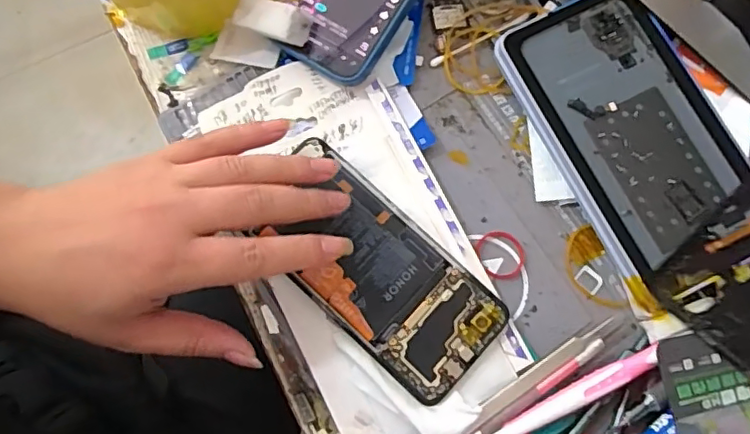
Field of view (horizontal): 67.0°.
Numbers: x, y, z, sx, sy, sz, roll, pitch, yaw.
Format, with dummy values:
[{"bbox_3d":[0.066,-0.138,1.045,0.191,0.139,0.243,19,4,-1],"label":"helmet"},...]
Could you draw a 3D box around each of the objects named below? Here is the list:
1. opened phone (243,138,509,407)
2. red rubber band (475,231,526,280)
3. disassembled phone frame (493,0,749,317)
[{"bbox_3d":[-0.001,0.031,0.334,0.155,0.005,0.073,43,80,7],"label":"opened phone"},{"bbox_3d":[0.080,0.024,0.353,0.028,0.004,0.032,-25,80,-6],"label":"red rubber band"},{"bbox_3d":[0.158,-0.052,0.347,0.099,0.017,0.177,-25,80,-6],"label":"disassembled phone frame"}]

